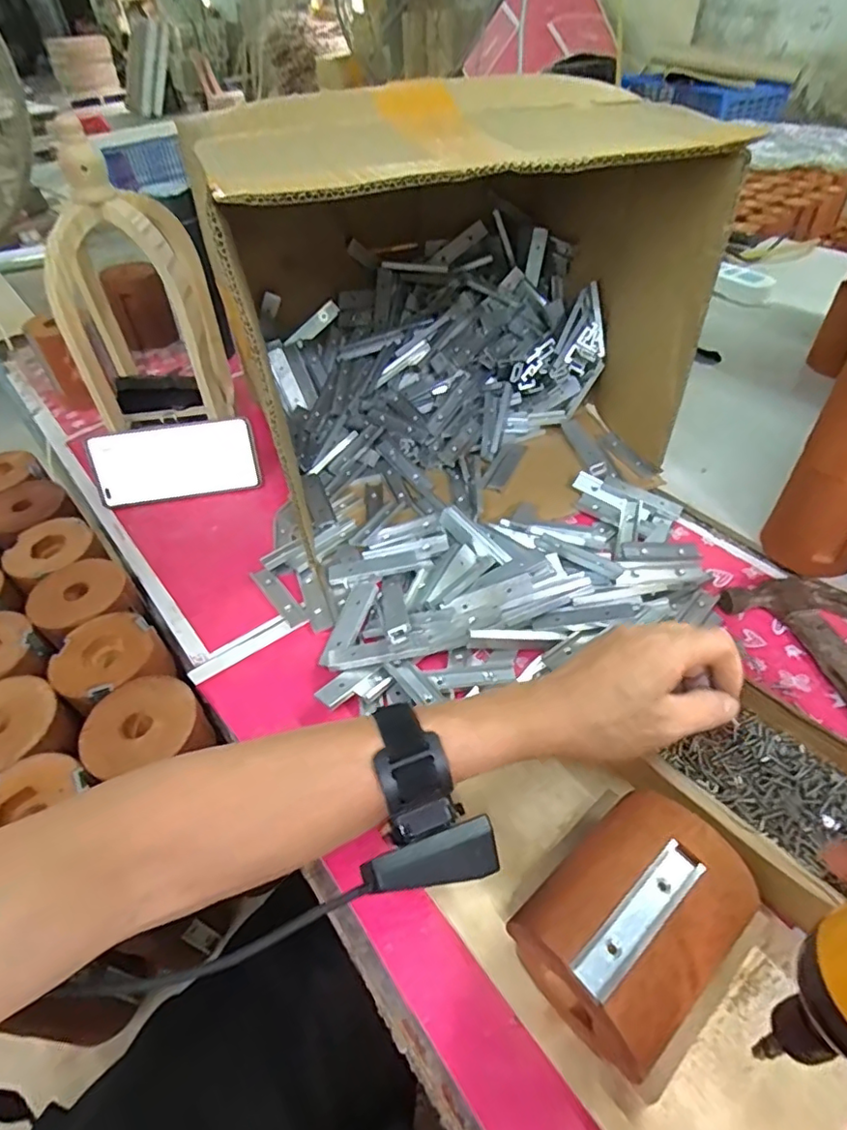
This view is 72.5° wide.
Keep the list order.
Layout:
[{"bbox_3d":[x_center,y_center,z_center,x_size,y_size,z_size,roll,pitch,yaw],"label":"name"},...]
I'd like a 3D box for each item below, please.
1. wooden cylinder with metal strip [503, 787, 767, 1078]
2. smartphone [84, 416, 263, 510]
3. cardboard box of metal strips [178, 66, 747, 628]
[{"bbox_3d":[0.104,0.183,0.295,0.101,0.081,0.074,-33,53,-25],"label":"wooden cylinder with metal strip"},{"bbox_3d":[-0.255,-0.105,0.599,0.159,0.076,0.008,-10,26,-9],"label":"smartphone"},{"bbox_3d":[0.019,-0.256,0.567,0.381,0.303,0.380,-14,47,-9],"label":"cardboard box of metal strips"}]

